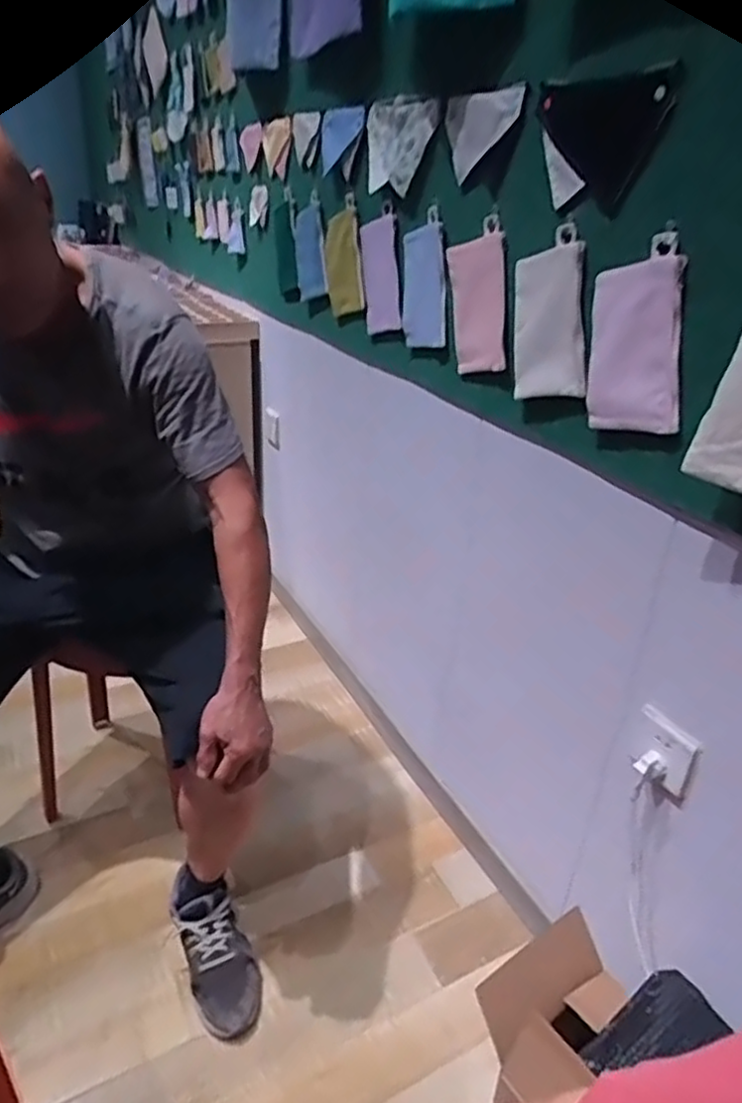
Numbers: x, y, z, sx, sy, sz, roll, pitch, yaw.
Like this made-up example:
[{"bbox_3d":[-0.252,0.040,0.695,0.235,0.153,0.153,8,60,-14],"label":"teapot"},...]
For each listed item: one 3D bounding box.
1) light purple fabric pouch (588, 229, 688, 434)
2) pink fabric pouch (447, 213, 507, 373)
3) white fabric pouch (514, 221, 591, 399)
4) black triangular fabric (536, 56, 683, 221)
[{"bbox_3d":[0.306,-0.245,0.818,0.017,0.205,0.132,-7,12,-26],"label":"light purple fabric pouch"},{"bbox_3d":[0.158,-0.376,1.052,0.009,0.209,0.128,-9,11,-29],"label":"pink fabric pouch"},{"bbox_3d":[0.237,-0.310,0.929,0.008,0.204,0.140,-8,10,-27],"label":"white fabric pouch"},{"bbox_3d":[0.269,-0.490,0.843,0.027,0.136,0.204,-9,29,-26],"label":"black triangular fabric"}]

